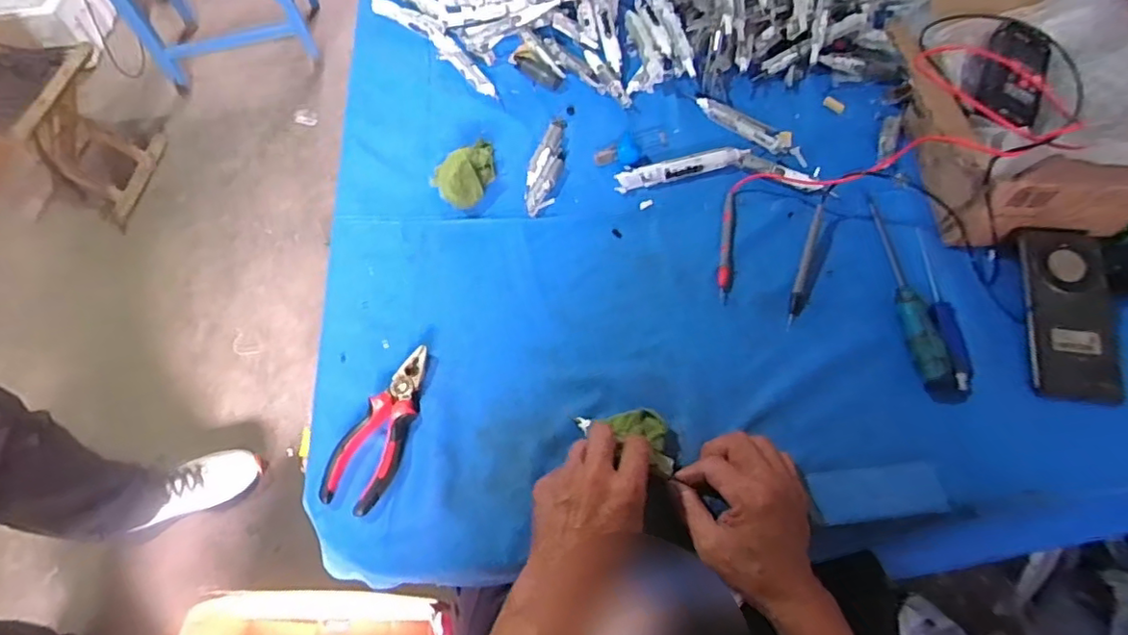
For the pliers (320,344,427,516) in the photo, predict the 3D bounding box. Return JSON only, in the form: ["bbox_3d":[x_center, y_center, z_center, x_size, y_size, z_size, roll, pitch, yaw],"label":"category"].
[{"bbox_3d":[-0.161,0.099,0.547,0.056,0.017,0.153,21,62,14],"label":"pliers"}]

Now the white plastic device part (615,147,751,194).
[{"bbox_3d":[0.134,-0.172,0.689,0.150,0.020,0.022,-14,60,-6],"label":"white plastic device part"}]

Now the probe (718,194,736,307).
[{"bbox_3d":[0.173,-0.078,0.640,0.015,0.009,0.141,8,60,6],"label":"probe"}]

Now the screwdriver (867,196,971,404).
[{"bbox_3d":[0.337,-0.032,0.589,0.036,0.024,0.231,-1,59,1],"label":"screwdriver"}]

